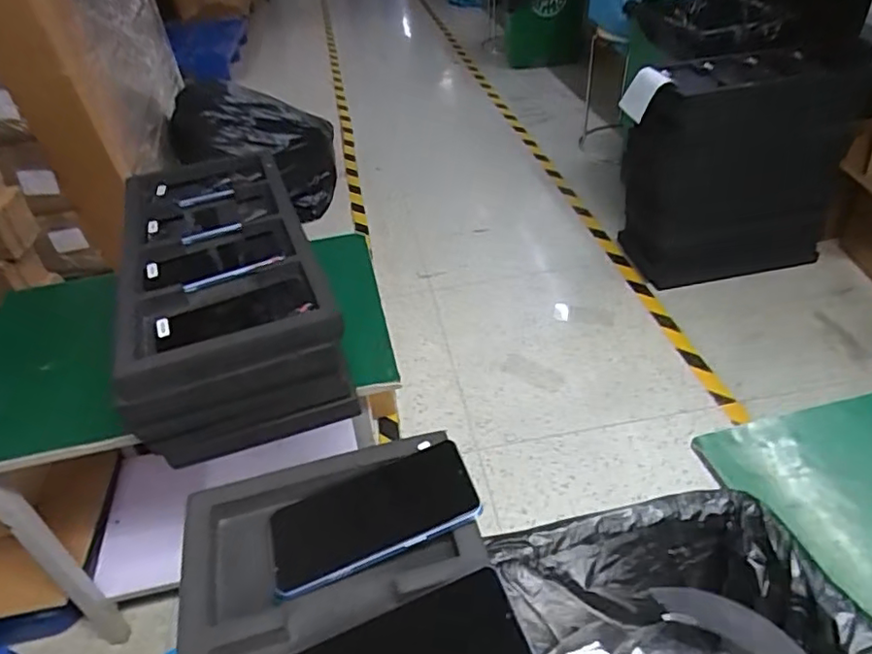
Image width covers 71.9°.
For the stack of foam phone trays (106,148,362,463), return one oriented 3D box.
[{"bbox_3d":[-0.281,-0.066,0.810,0.223,0.142,0.491,-16,41,-13],"label":"stack of foam phone trays"}]

